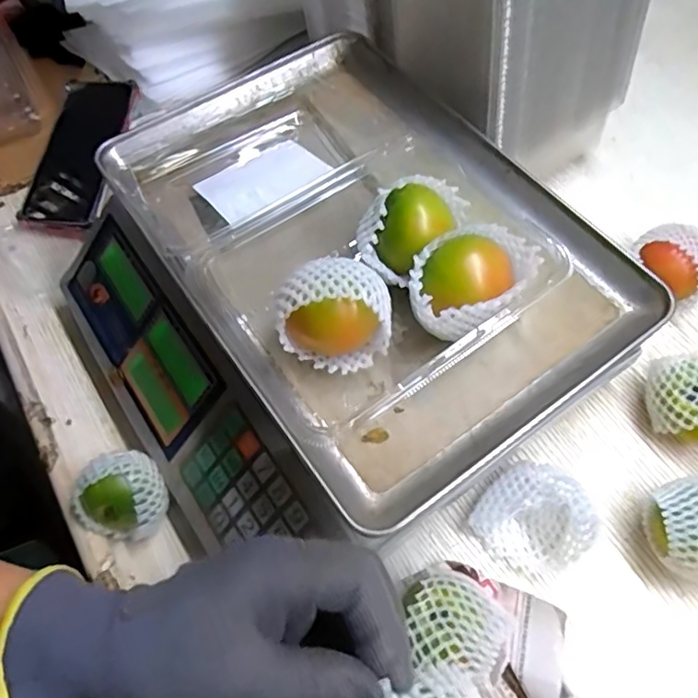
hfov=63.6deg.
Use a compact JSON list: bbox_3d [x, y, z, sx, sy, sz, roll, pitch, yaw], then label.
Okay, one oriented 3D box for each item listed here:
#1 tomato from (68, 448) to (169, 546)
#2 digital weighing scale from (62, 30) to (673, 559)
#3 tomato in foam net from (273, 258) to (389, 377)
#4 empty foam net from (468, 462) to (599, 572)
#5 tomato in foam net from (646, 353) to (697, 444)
[{"bbox_3d":[-0.155,0.101,0.387,0.057,0.050,0.055,-1,62,1],"label":"tomato"},{"bbox_3d":[-0.020,-0.038,0.393,0.295,0.169,0.333,-33,66,-15],"label":"digital weighing scale"},{"bbox_3d":[-0.008,-0.017,0.313,0.060,0.061,0.047,-7,62,-2],"label":"tomato in foam net"},{"bbox_3d":[0.128,0.113,0.379,0.078,0.036,0.063,25,66,14],"label":"empty foam net"},{"bbox_3d":[0.245,0.038,0.401,0.056,0.058,0.057,3,62,3],"label":"tomato in foam net"}]

